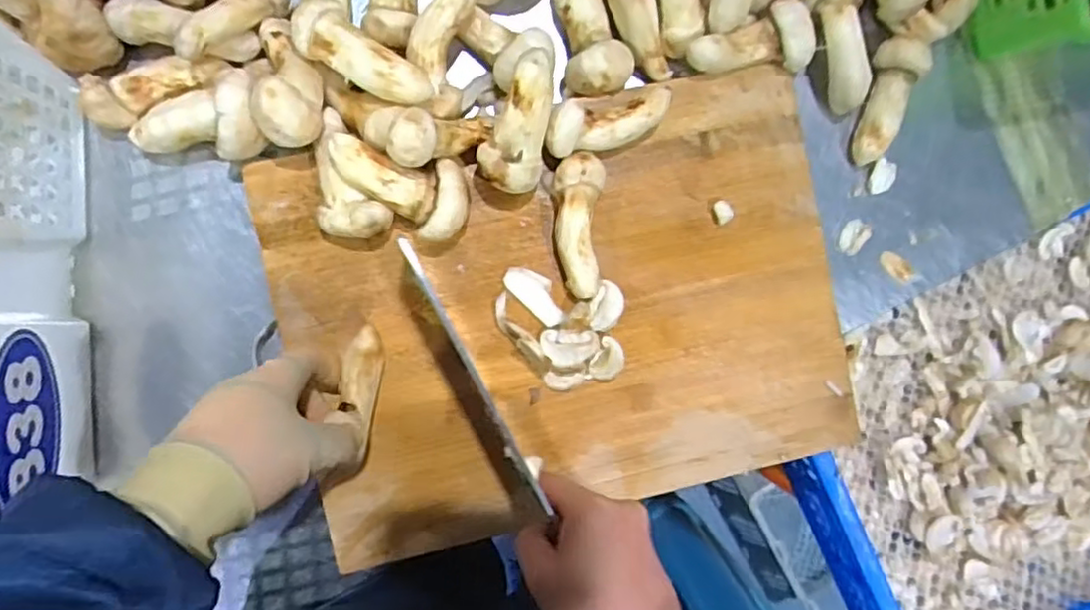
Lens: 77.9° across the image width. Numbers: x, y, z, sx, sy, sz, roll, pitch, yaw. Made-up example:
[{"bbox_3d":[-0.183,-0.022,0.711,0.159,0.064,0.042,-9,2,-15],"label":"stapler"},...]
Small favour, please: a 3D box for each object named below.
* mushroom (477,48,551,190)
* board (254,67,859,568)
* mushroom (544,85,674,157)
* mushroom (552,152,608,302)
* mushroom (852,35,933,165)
[{"bbox_3d":[-0.019,-0.115,0.431,0.039,0.045,0.085,8,92,-6],"label":"mushroom"},{"bbox_3d":[0.017,0.007,0.460,0.370,0.013,0.268,-12,95,-6],"label":"board"},{"bbox_3d":[0.040,-0.118,0.444,0.081,0.032,0.032,-11,94,-5],"label":"mushroom"},{"bbox_3d":[0.021,-0.052,0.443,0.030,0.028,0.091,0,93,-5],"label":"mushroom"},{"bbox_3d":[0.244,-0.145,0.481,0.032,0.027,0.088,13,91,-6],"label":"mushroom"}]

